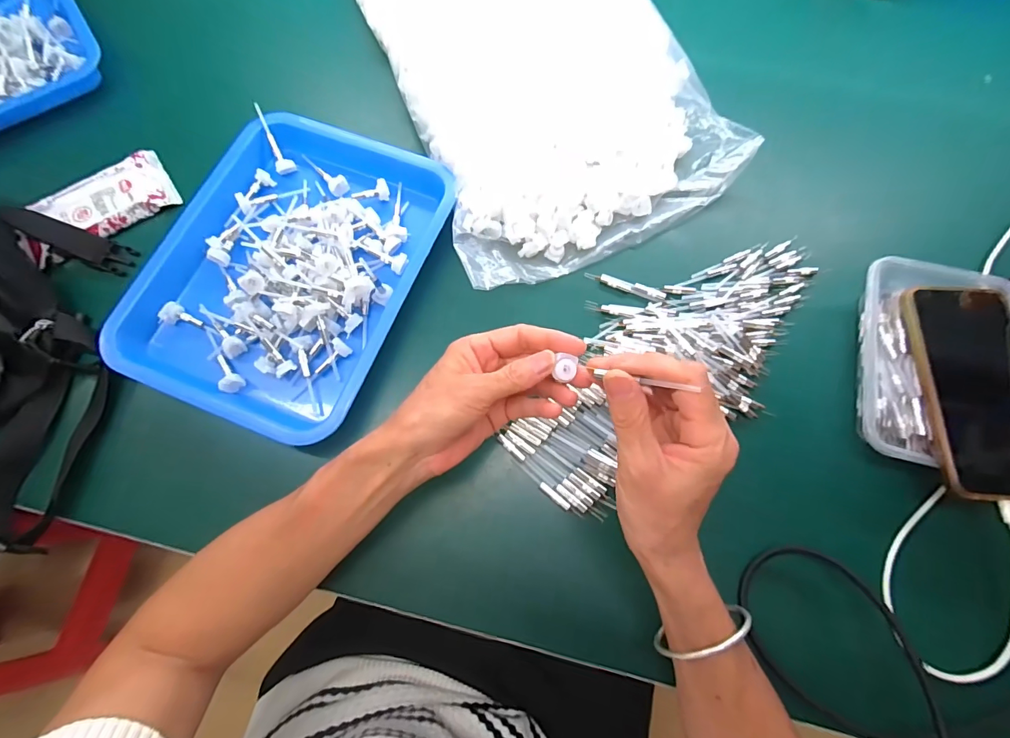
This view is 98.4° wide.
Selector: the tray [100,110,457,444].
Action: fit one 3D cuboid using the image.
[{"bbox_3d":[-0.188,-0.097,0.388,0.223,0.033,0.285,21,75,6],"label":"tray"}]

